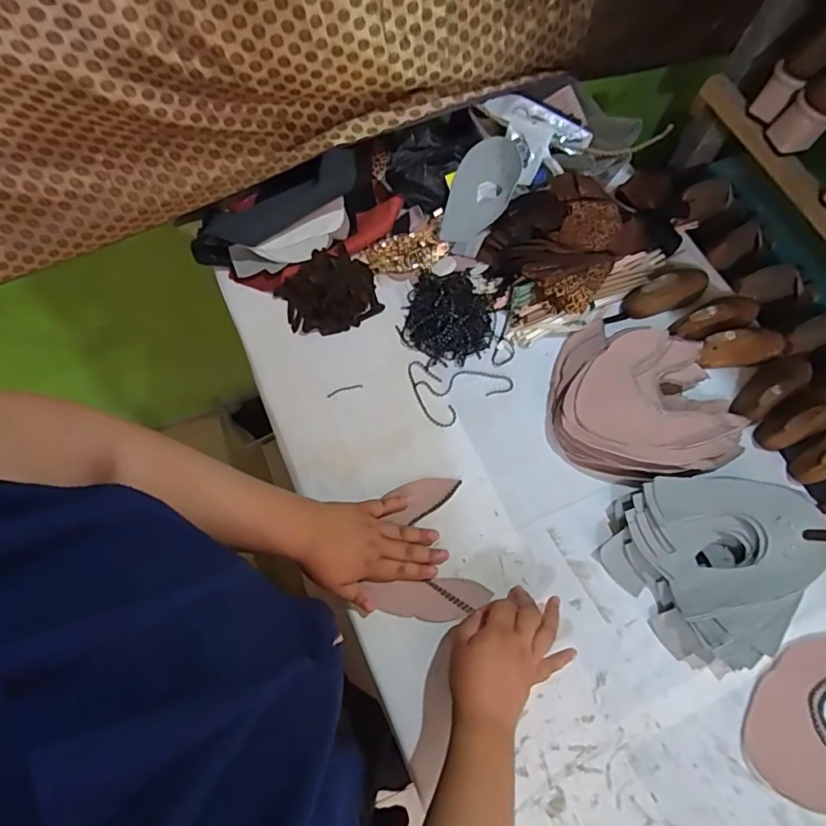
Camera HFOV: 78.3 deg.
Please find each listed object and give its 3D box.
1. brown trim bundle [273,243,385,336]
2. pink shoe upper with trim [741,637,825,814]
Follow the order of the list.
[{"bbox_3d":[-0.119,-0.176,0.722,0.135,0.034,0.122,-23,70,-11],"label":"brown trim bundle"},{"bbox_3d":[0.436,0.344,0.541,0.168,0.017,0.162,-15,69,-8],"label":"pink shoe upper with trim"}]

